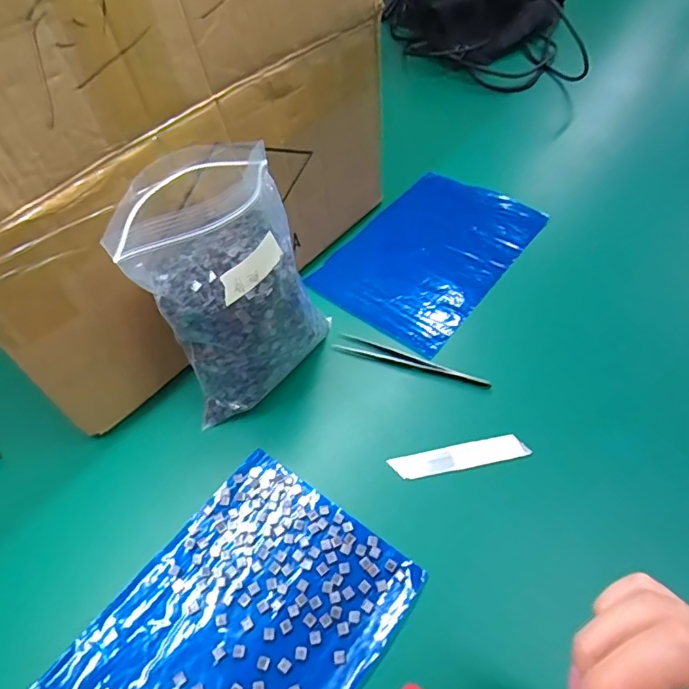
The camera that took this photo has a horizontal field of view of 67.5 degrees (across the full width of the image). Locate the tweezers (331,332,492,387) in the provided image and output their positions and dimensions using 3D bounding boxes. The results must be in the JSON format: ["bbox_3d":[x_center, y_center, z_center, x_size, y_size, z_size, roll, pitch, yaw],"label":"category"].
[{"bbox_3d":[0.055,0.013,0.432,0.132,0.009,0.019,17,55,15],"label":"tweezers"}]

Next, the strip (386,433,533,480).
[{"bbox_3d":[0.085,0.083,0.379,0.100,0.004,0.018,-10,61,-6],"label":"strip"}]

